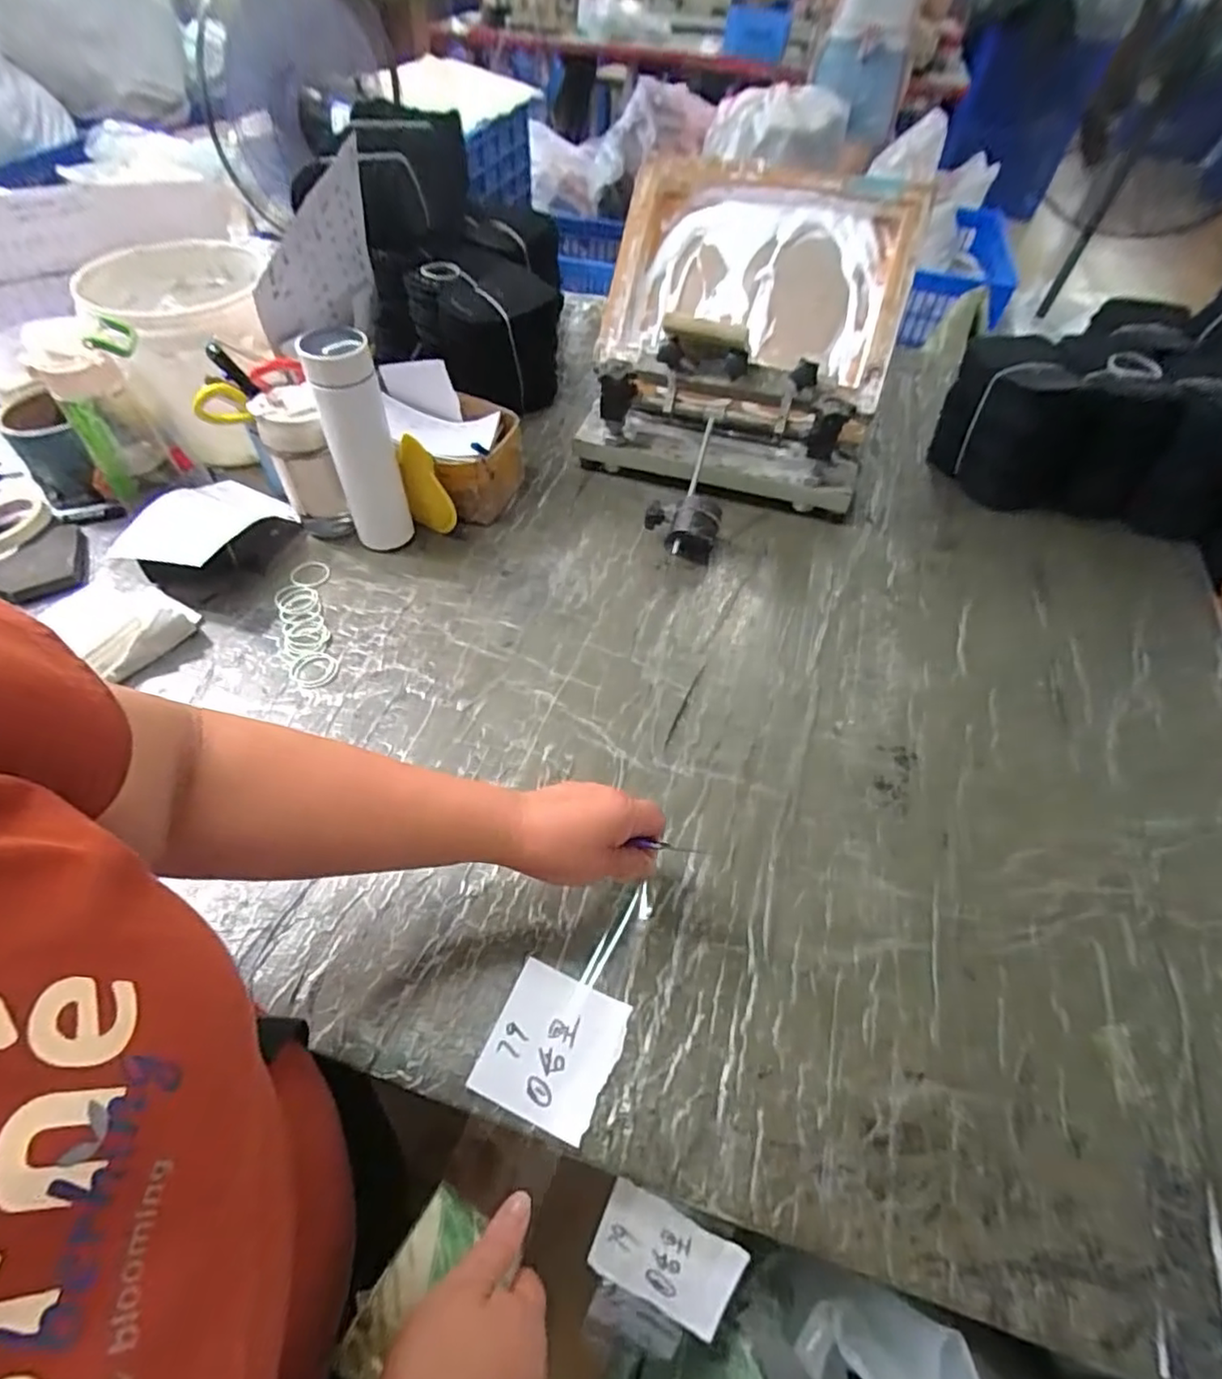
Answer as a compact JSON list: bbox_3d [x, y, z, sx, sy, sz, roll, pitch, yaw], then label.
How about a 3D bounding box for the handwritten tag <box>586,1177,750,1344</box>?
[{"bbox_3d":[0.035,0.377,0.418,0.091,0.083,0.004,21,15,15],"label":"handwritten tag"}]

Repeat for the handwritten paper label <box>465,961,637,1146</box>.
[{"bbox_3d":[-0.040,0.249,0.442,0.085,0.008,0.090,19,54,13],"label":"handwritten paper label"}]

